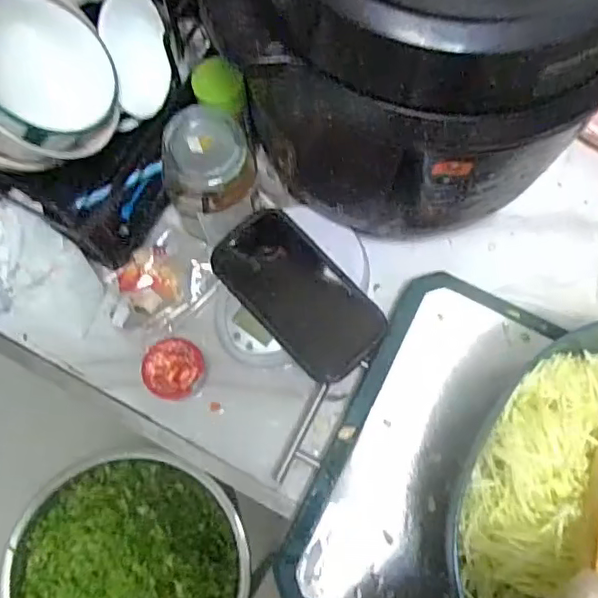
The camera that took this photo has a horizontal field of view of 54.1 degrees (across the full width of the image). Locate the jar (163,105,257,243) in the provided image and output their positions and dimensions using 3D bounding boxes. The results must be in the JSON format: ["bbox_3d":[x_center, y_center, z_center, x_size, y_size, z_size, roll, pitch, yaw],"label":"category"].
[{"bbox_3d":[-0.073,-0.100,0.496,0.072,0.117,0.065,-11,76,-3],"label":"jar"}]

